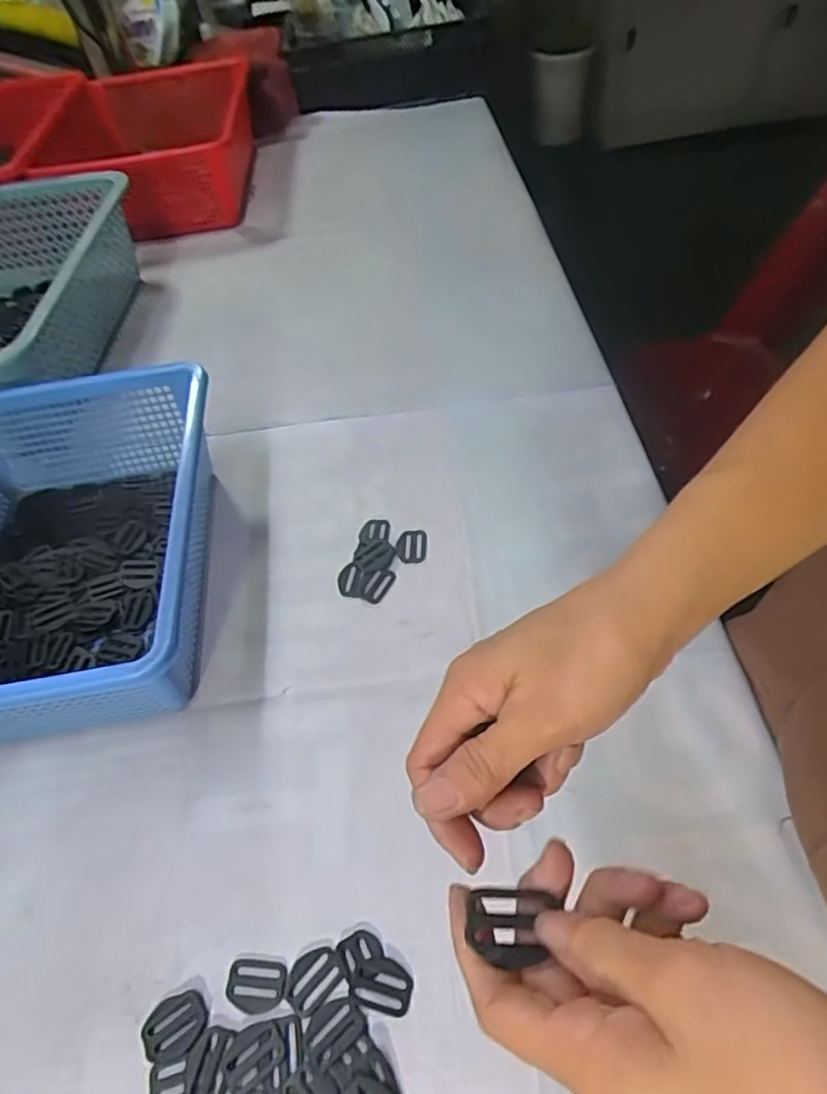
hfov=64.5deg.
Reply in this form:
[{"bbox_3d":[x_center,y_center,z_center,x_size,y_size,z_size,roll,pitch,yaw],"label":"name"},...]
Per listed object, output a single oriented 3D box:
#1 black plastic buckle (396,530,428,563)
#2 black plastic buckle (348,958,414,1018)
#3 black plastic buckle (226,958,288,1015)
[{"bbox_3d":[-0.002,-0.001,0.529,0.026,0.004,0.033,-2,52,4],"label":"black plastic buckle"},{"bbox_3d":[-0.017,0.234,0.350,0.034,0.004,0.023,10,54,13],"label":"black plastic buckle"},{"bbox_3d":[-0.086,0.239,0.357,0.033,0.004,0.024,-1,52,5],"label":"black plastic buckle"}]

